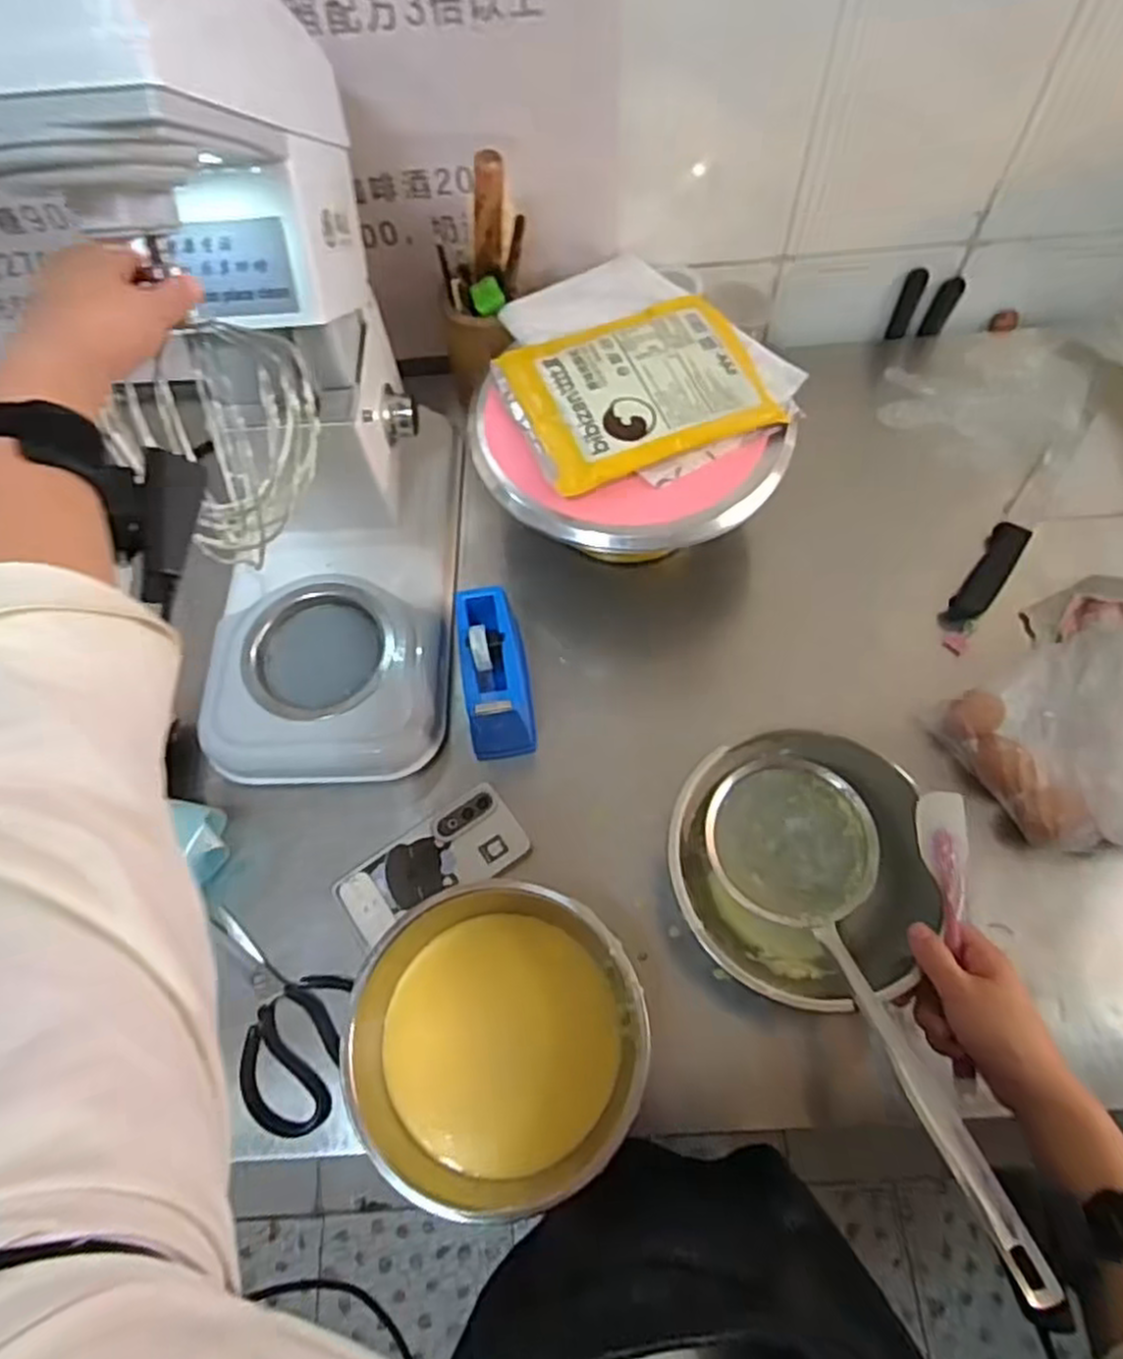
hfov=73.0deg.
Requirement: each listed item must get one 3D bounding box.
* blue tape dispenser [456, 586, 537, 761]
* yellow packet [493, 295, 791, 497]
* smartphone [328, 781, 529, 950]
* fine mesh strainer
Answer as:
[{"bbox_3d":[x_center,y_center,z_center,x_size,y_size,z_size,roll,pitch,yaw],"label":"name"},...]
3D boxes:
[{"bbox_3d":[-0.058,-0.007,0.681,0.055,0.082,0.127,-7,64,-1],"label":"blue tape dispenser"},{"bbox_3d":[0.067,-0.266,0.695,0.218,0.029,0.172,-21,65,-7],"label":"yellow packet"},{"bbox_3d":[-0.109,0.158,0.647,0.158,0.005,0.074,-33,67,-13],"label":"smartphone"},{"bbox_3d":[0.208,0.193,0.517,0.126,0.090,0.361,-13,33,-4],"label":"fine mesh strainer"}]

